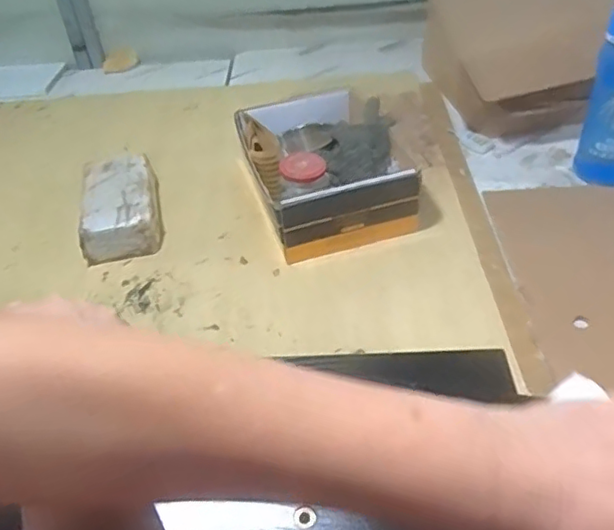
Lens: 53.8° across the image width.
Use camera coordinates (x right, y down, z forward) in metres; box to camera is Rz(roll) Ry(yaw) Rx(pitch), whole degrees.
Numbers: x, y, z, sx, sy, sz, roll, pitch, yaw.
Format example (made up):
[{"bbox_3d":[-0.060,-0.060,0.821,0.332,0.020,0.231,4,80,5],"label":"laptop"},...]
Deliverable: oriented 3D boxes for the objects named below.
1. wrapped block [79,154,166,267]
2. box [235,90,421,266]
[{"bbox_3d":[-0.291,-0.093,0.949,0.120,0.067,0.212,-14,41,-8],"label":"wrapped block"},{"bbox_3d":[0.027,-0.161,0.962,0.233,0.115,0.325,-14,42,-9],"label":"box"}]

